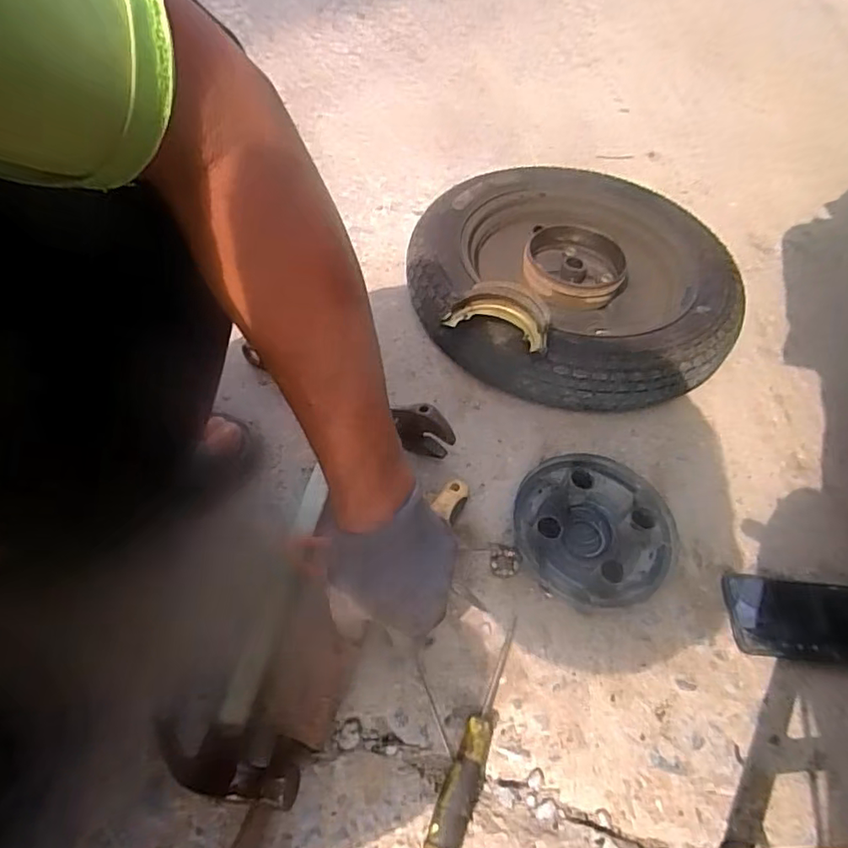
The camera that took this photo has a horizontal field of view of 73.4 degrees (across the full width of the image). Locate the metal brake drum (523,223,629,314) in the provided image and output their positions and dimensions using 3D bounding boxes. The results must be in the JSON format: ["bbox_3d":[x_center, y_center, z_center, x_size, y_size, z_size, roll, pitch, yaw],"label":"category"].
[{"bbox_3d":[0.212,-0.218,0.801,0.139,0.050,0.131,2,53,-3],"label":"metal brake drum"}]

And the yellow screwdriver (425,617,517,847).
[{"bbox_3d":[0.049,0.255,0.470,0.028,0.027,0.185,23,55,12],"label":"yellow screwdriver"}]

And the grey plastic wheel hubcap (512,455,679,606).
[{"bbox_3d":[0.178,0.109,0.585,0.164,0.033,0.156,5,53,-1],"label":"grey plastic wheel hubcap"}]

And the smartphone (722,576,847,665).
[{"bbox_3d":[0.387,0.192,0.553,0.172,0.010,0.077,6,53,0],"label":"smartphone"}]

